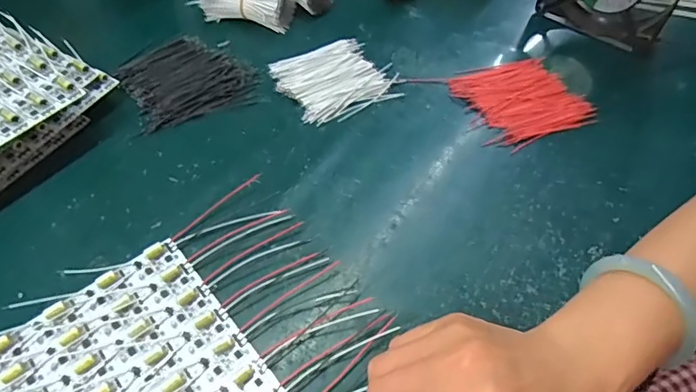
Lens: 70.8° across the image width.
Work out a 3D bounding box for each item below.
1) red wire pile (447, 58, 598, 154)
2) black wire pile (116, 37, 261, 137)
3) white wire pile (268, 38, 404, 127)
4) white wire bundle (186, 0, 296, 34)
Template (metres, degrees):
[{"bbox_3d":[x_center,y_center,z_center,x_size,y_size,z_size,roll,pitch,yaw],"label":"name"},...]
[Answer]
[{"bbox_3d":[0.156,-0.091,0.448,0.104,0.015,0.098,-19,58,-15],"label":"red wire pile"},{"bbox_3d":[-0.149,-0.110,0.456,0.110,0.010,0.103,-28,61,-20],"label":"black wire pile"},{"bbox_3d":[-0.012,-0.109,0.456,0.104,0.012,0.087,-15,57,-13],"label":"white wire pile"},{"bbox_3d":[-0.105,-0.195,0.495,0.092,0.034,0.035,15,56,8],"label":"white wire bundle"}]

